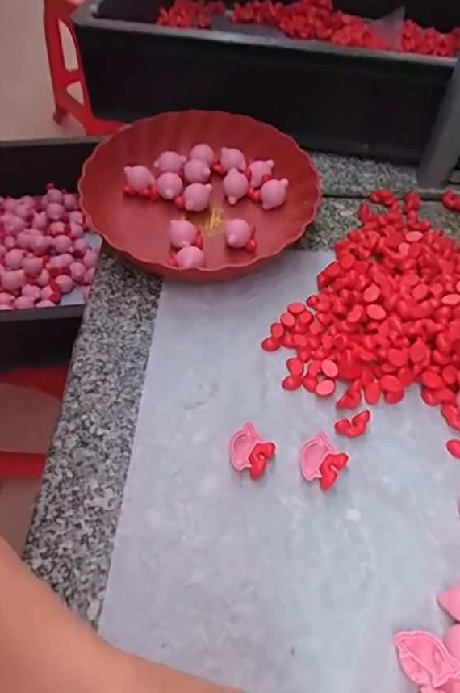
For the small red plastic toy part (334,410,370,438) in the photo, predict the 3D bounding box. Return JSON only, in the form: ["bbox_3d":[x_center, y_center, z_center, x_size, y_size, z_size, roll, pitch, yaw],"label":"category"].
[{"bbox_3d":[0.101,0.065,0.404,0.032,0.013,0.014,-19,57,-14],"label":"small red plastic toy part"}]

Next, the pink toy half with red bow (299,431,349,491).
[{"bbox_3d":[0.070,0.089,0.384,0.033,0.016,0.034,33,60,20],"label":"pink toy half with red bow"}]

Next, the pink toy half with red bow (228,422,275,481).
[{"bbox_3d":[0.015,0.082,0.387,0.033,0.014,0.033,26,58,16],"label":"pink toy half with red bow"}]

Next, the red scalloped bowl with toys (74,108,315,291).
[{"bbox_3d":[-0.031,-0.160,0.531,0.235,0.061,0.228,1,54,-1],"label":"red scalloped bowl with toys"}]

